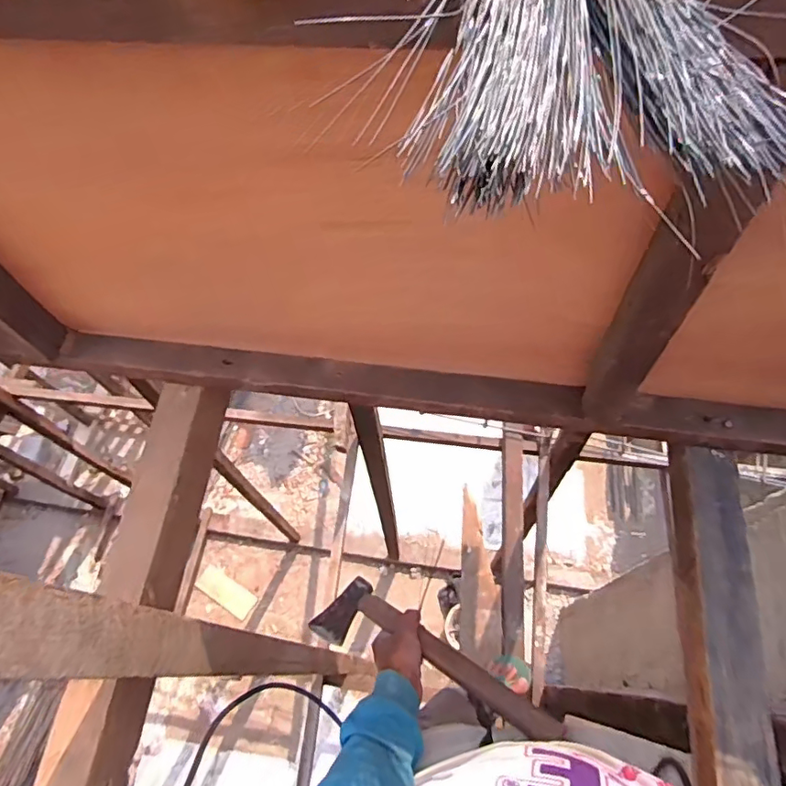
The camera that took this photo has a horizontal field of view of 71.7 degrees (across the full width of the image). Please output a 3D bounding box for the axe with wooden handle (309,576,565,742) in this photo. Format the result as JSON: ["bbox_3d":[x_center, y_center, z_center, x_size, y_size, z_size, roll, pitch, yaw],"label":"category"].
[{"bbox_3d":[0.049,0.343,0.711,0.341,0.029,0.090,15,62,30],"label":"axe with wooden handle"}]

